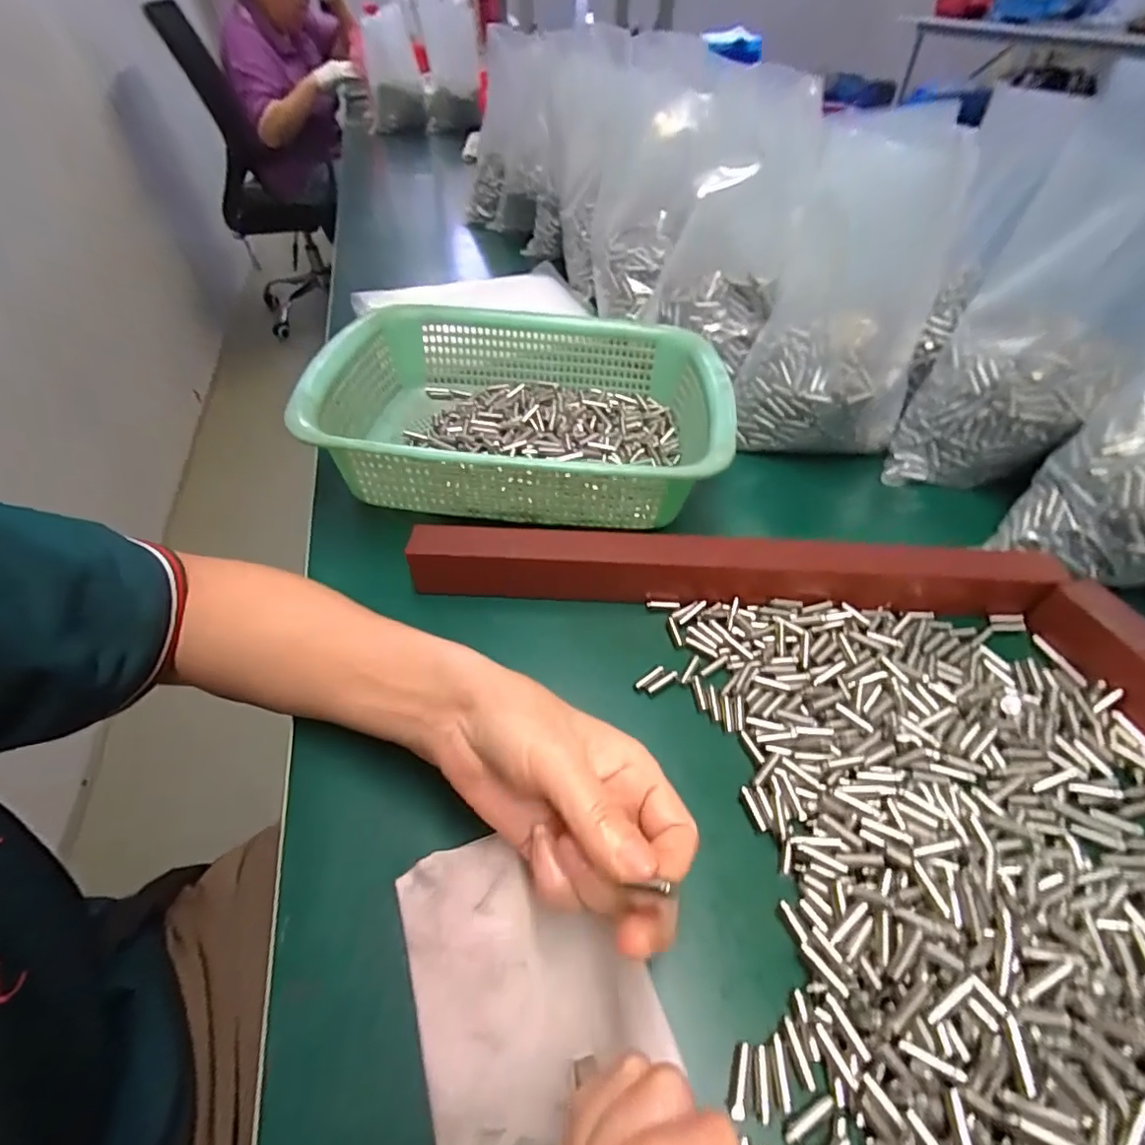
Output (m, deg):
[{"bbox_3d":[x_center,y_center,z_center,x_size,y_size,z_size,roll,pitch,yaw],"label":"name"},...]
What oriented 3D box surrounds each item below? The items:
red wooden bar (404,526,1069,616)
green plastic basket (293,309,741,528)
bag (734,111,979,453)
[{"bbox_3d":[0.093,-0.004,0.345,0.383,0.041,0.027,2,49,3],"label":"red wooden bar"},{"bbox_3d":[-0.034,-0.131,0.437,0.297,0.078,0.225,1,49,2],"label":"green plastic basket"},{"bbox_3d":[0.224,-0.212,0.448,0.129,0.080,0.238,19,96,17],"label":"bag"}]

